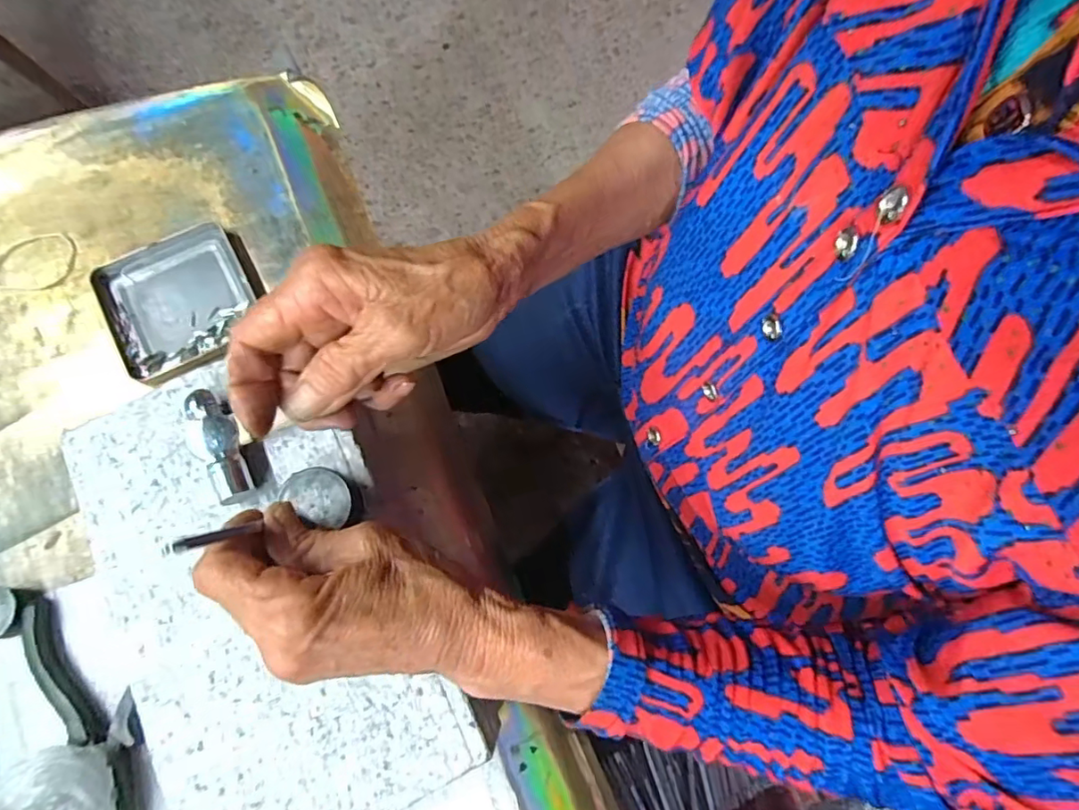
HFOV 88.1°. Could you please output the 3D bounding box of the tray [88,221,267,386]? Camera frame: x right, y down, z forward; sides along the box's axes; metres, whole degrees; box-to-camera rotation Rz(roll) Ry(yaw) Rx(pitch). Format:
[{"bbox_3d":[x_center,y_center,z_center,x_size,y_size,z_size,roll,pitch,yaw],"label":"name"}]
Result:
[{"bbox_3d":[-0.257,-0.074,0.403,0.104,0.012,0.105,-28,75,-8],"label":"tray"}]

